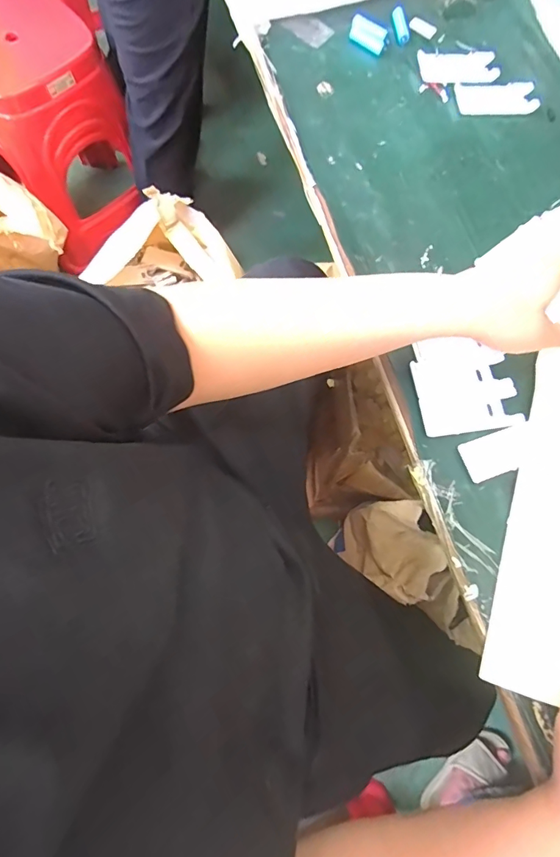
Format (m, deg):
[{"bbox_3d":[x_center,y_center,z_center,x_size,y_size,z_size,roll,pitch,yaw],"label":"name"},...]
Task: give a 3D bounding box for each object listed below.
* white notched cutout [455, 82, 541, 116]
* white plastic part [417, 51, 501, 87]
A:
[{"bbox_3d":[0.279,-0.423,0.550,0.103,0.007,0.044,-1,75,-8],"label":"white notched cutout"},{"bbox_3d":[0.232,-0.470,0.557,0.103,0.011,0.048,-5,76,-9],"label":"white plastic part"}]

